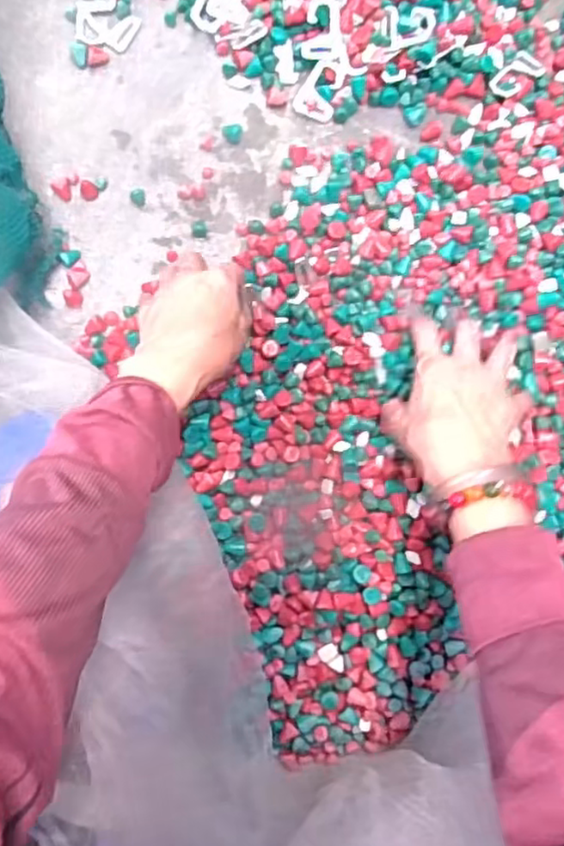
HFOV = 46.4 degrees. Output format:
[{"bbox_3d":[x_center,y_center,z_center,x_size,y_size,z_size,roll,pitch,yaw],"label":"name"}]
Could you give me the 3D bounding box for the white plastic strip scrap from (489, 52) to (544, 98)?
[{"bbox_3d":[0.190,-0.281,0.532,0.039,0.009,0.026,-42,90,-3],"label":"white plastic strip scrap"}]

